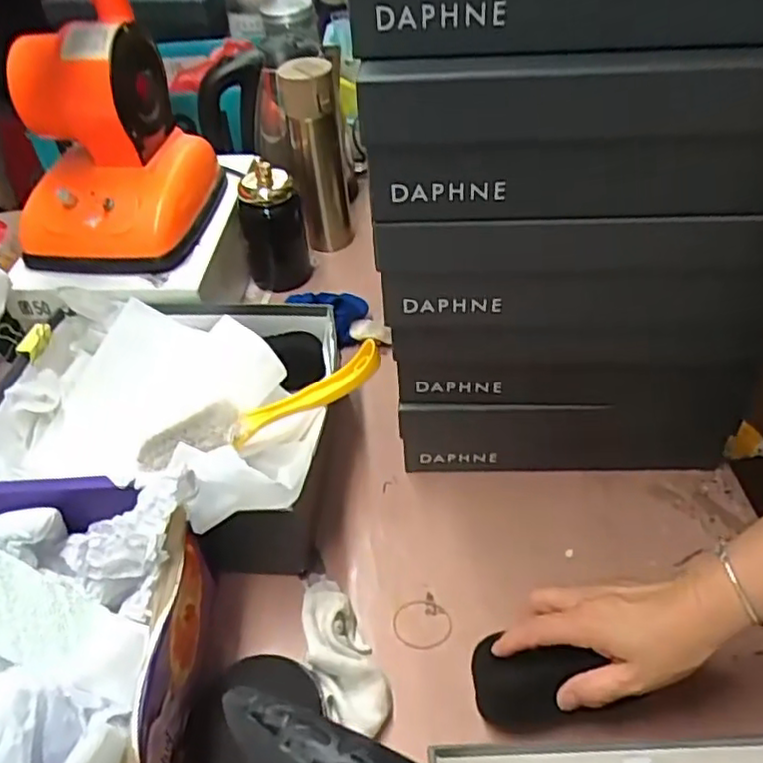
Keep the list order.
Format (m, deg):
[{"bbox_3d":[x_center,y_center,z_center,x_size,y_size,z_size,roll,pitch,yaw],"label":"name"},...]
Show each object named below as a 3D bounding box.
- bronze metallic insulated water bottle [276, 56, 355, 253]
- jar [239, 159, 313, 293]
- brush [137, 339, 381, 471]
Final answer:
[{"bbox_3d":[-0.080,-0.282,0.861,0.063,0.253,0.061,3,46,6],"label":"bronze metallic insulated water bottle"},{"bbox_3d":[-0.141,-0.199,0.858,0.071,0.155,0.082,-9,46,-5],"label":"jar"},{"bbox_3d":[-0.104,0.023,0.586,0.219,0.050,0.043,-16,47,-12],"label":"brush"}]

